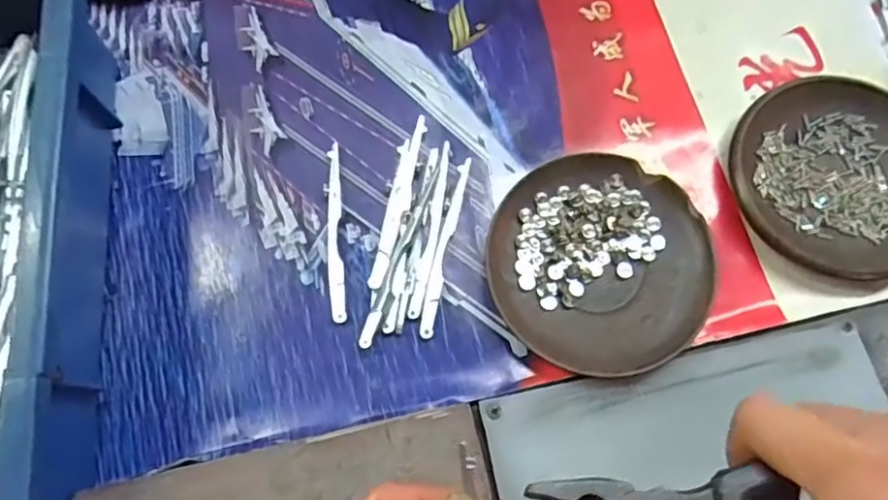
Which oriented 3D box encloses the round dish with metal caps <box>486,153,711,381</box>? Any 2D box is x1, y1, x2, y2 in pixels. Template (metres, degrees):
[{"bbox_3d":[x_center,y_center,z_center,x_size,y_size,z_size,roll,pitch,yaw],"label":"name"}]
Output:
[{"bbox_3d":[0.080,0.006,0.329,0.113,0.016,0.113,0,73,1],"label":"round dish with metal caps"}]

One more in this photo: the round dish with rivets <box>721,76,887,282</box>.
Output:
[{"bbox_3d":[0.214,-0.038,0.340,0.111,0.019,0.110,0,73,1],"label":"round dish with rivets"}]

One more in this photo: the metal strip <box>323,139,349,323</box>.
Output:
[{"bbox_3d":[-0.060,-0.010,0.343,0.009,0.006,0.100,-5,73,-1],"label":"metal strip"}]

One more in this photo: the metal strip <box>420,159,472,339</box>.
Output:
[{"bbox_3d":[0.000,-0.003,0.339,0.009,0.004,0.101,12,74,4],"label":"metal strip"}]

